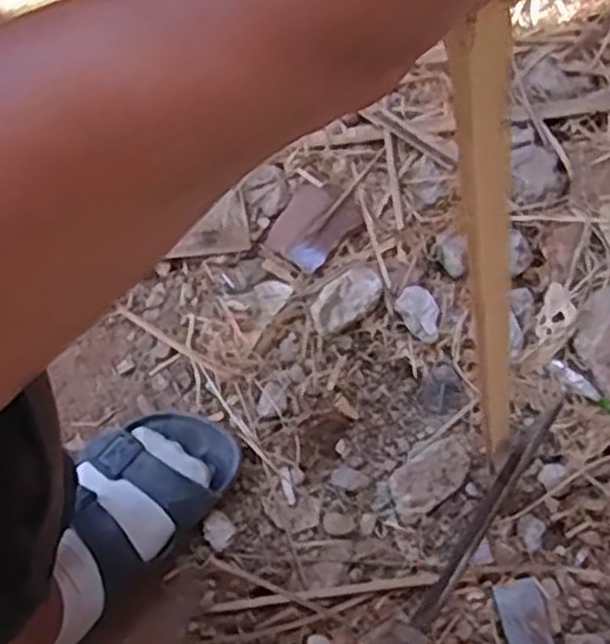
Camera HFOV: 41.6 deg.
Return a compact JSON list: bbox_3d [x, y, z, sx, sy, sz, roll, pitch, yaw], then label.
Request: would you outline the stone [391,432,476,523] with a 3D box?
[{"bbox_3d":[0.111,0.132,0.692,0.088,0.023,0.042,-35,77,-10],"label":"stone"}]

